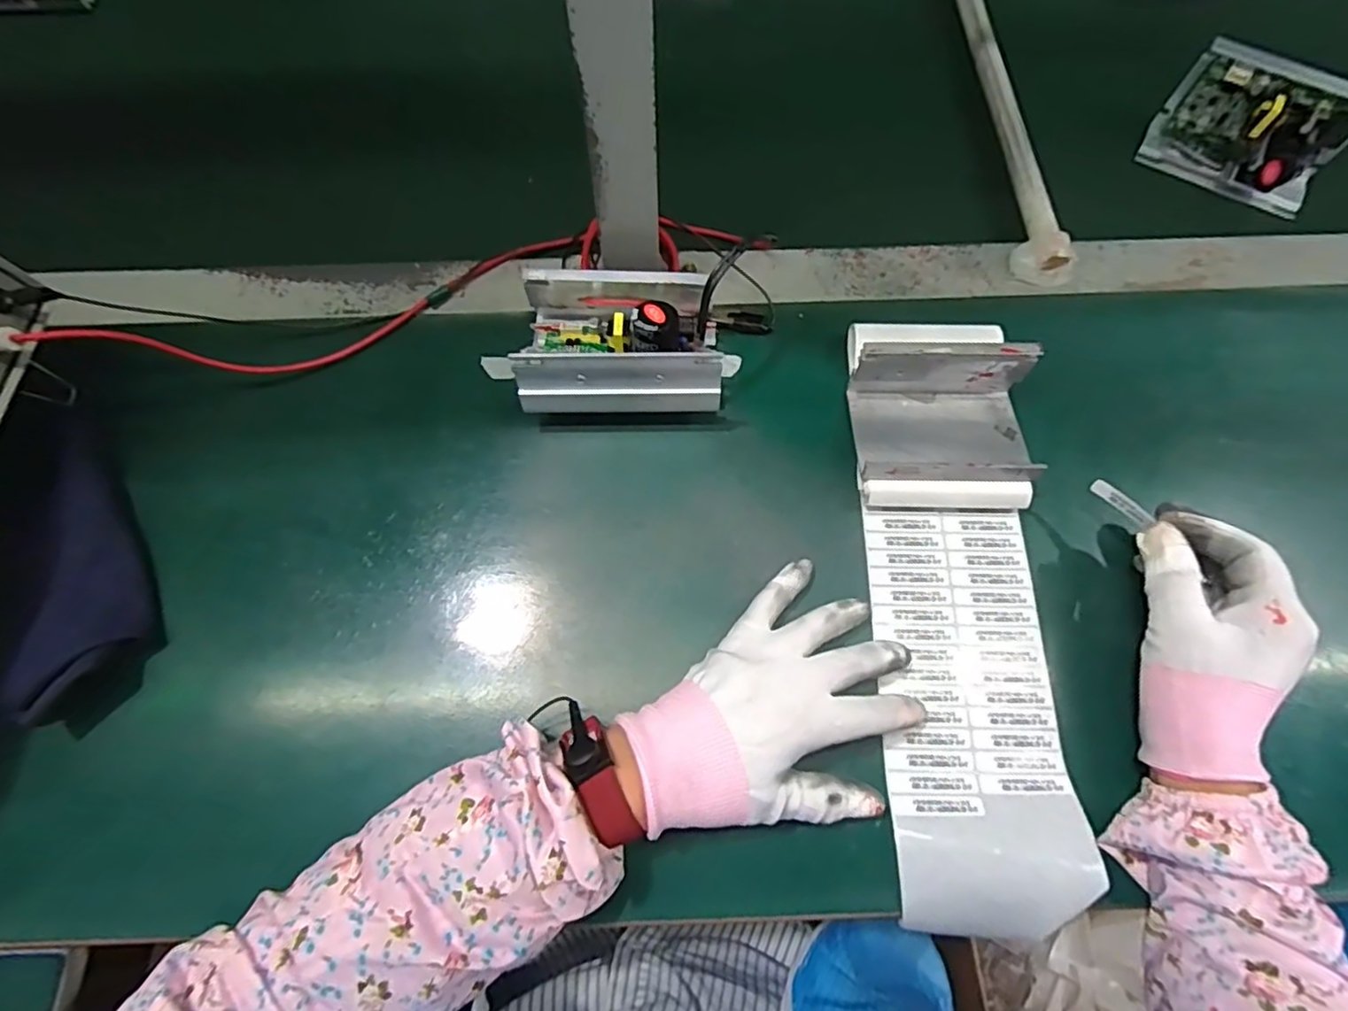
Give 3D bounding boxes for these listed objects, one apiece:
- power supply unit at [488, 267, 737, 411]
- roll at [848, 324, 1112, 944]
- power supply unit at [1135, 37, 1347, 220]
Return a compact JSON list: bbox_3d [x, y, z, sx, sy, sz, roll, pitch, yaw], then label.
[{"bbox_3d":[-0.046,-0.115,0.435,0.177,0.068,0.113,-1,69,-1],"label":"power supply unit"},{"bbox_3d":[0.175,0.045,0.382,0.102,0.050,0.373,1,70,1],"label":"roll"},{"bbox_3d":[0.459,-0.296,0.500,0.128,0.070,0.055,30,72,11],"label":"power supply unit"}]

